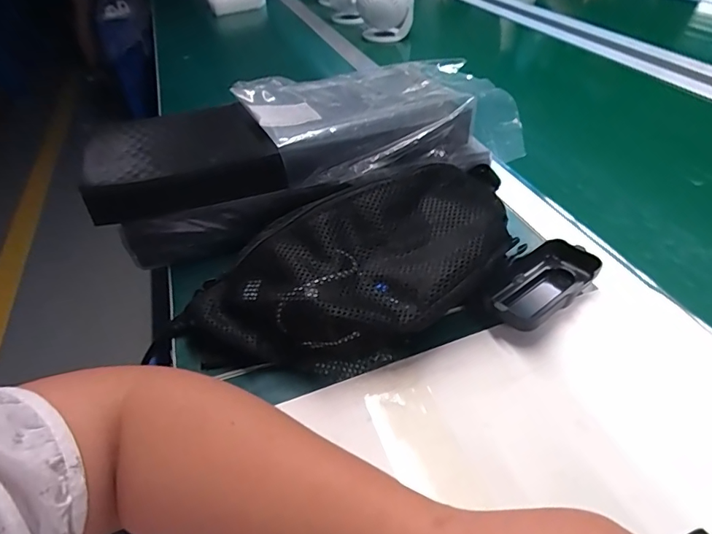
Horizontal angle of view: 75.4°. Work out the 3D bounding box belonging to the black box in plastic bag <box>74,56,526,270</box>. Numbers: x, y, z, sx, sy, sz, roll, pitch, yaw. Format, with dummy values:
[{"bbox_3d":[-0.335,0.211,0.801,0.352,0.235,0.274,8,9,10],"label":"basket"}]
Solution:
[{"bbox_3d":[-0.048,-0.123,0.485,0.409,0.105,0.169,-15,43,-14],"label":"black box in plastic bag"}]

